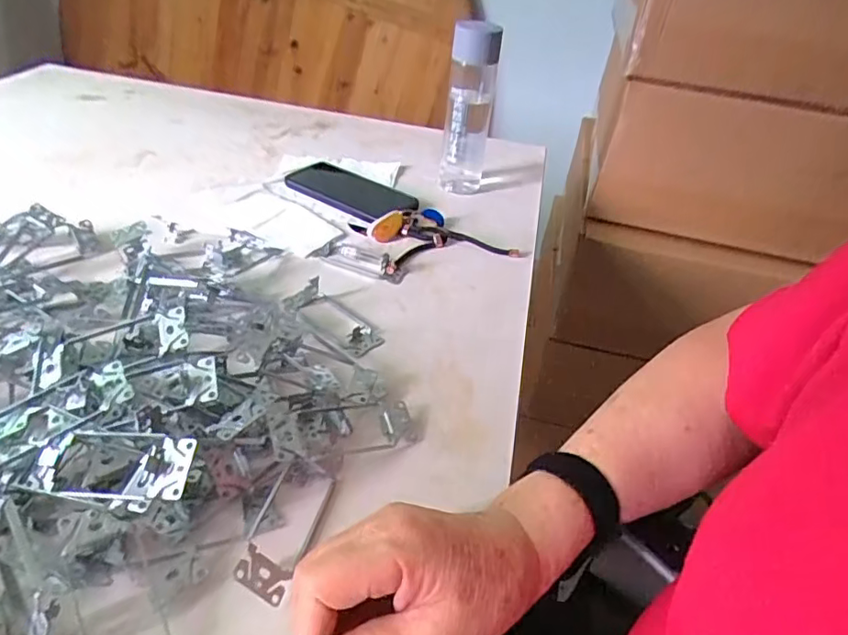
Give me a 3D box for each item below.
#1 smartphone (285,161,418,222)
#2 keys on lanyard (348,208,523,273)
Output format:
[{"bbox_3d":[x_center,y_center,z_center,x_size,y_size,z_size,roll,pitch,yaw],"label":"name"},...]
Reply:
[{"bbox_3d":[-0.095,-0.162,0.706,0.160,0.015,0.090,27,43,22],"label":"smartphone"},{"bbox_3d":[0.013,-0.098,0.636,0.159,0.025,0.115,-10,42,-20],"label":"keys on lanyard"}]

